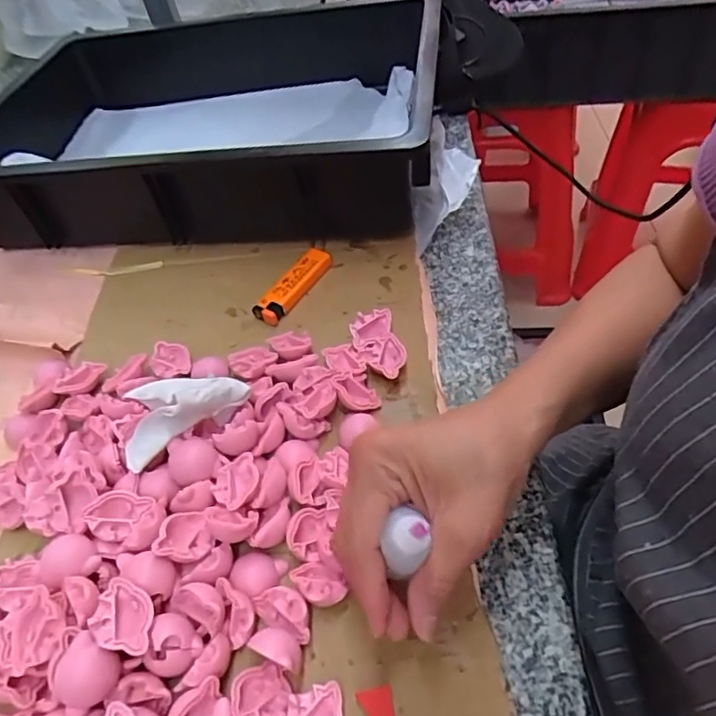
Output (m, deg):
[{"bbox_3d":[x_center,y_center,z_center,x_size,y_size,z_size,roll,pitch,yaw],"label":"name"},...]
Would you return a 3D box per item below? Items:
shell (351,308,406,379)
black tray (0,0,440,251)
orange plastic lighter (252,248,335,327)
[{"bbox_3d":[0.015,-0.008,0.416,0.031,0.017,0.058,-14,50,-5],"label":"shell"},{"bbox_3d":[-0.142,-0.231,0.569,0.409,0.102,0.323,1,50,8],"label":"black tray"},{"bbox_3d":[-0.051,-0.059,0.469,0.022,0.016,0.082,26,57,25],"label":"orange plastic lighter"}]

